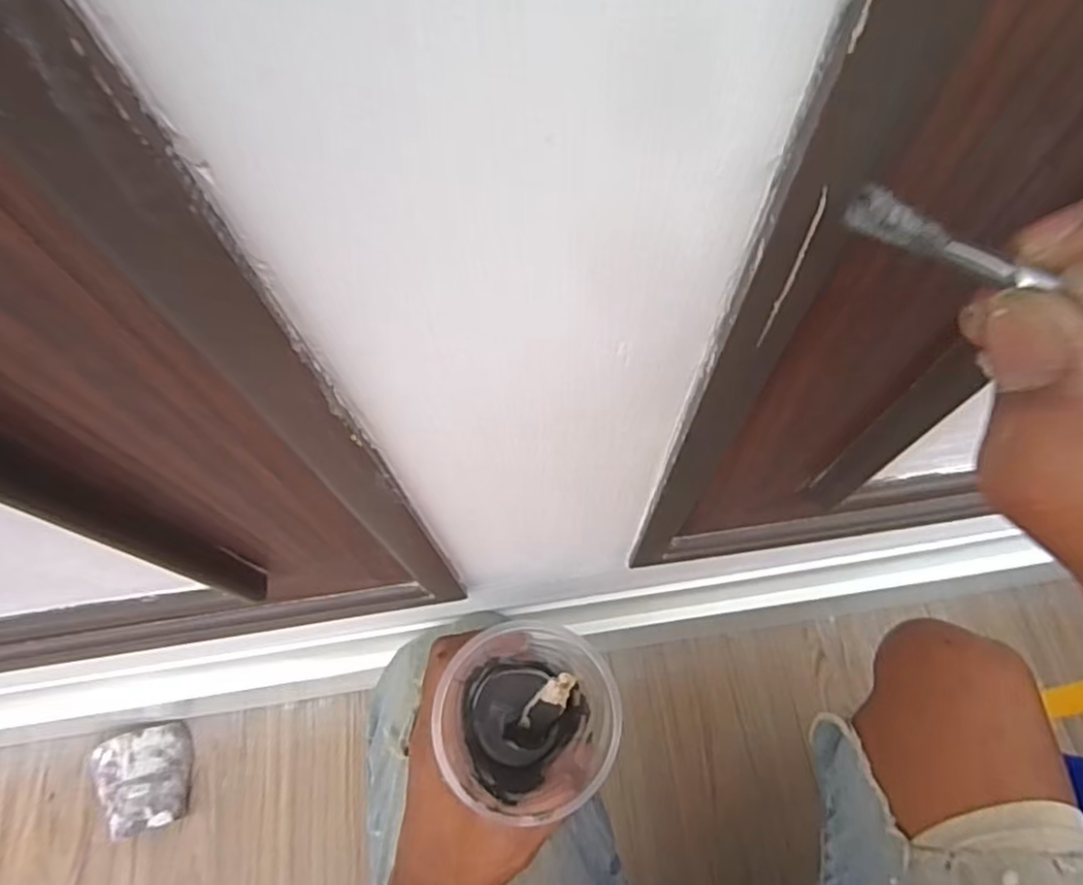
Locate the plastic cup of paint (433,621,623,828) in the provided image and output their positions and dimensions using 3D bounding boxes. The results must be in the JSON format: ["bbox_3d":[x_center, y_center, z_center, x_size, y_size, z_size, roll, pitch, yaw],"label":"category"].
[{"bbox_3d":[-0.006,0.157,0.362,0.088,0.098,0.077,24,69,12],"label":"plastic cup of paint"}]

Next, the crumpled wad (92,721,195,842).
[{"bbox_3d":[-0.452,0.381,0.741,0.096,0.052,0.109,-18,67,-5],"label":"crumpled wad"}]

